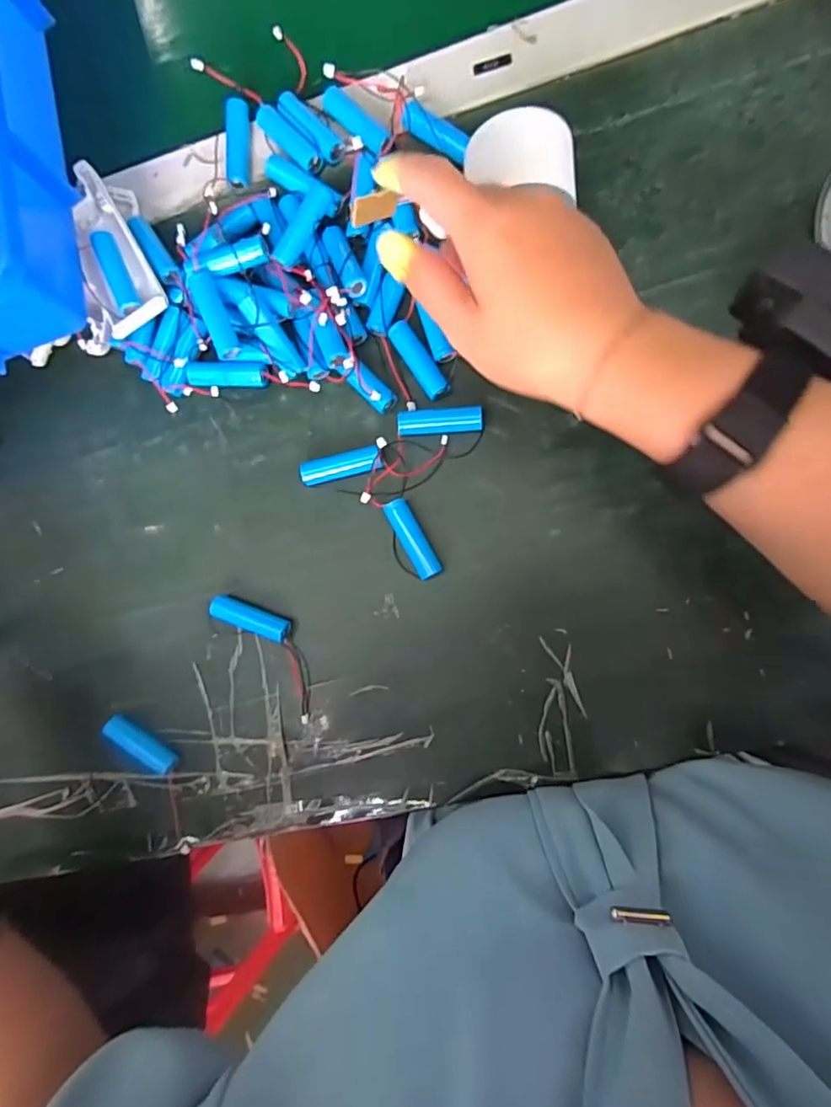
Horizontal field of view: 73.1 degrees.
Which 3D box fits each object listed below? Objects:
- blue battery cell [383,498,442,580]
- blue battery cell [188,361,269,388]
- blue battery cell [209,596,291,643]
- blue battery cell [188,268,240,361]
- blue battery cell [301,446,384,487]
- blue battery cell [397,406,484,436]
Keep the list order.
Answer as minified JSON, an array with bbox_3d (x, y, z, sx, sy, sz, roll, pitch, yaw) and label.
[{"bbox_3d":[-0.001,-0.009,0.337,0.015,0.014,0.051,-28,86,8],"label":"blue battery cell"},{"bbox_3d":[-0.118,-0.112,0.354,0.053,0.018,0.014,5,91,9],"label":"blue battery cell"},{"bbox_3d":[-0.103,0.040,0.350,0.050,0.014,0.014,21,93,8],"label":"blue battery cell"},{"bbox_3d":[-0.119,-0.141,0.335,0.014,0.014,0.050,-20,93,8],"label":"blue battery cell"},{"bbox_3d":[-0.045,-0.055,0.345,0.050,0.014,0.018,-11,88,8],"label":"blue battery cell"},{"bbox_3d":[0.015,-0.080,0.338,0.051,0.012,0.016,-1,90,9],"label":"blue battery cell"}]

